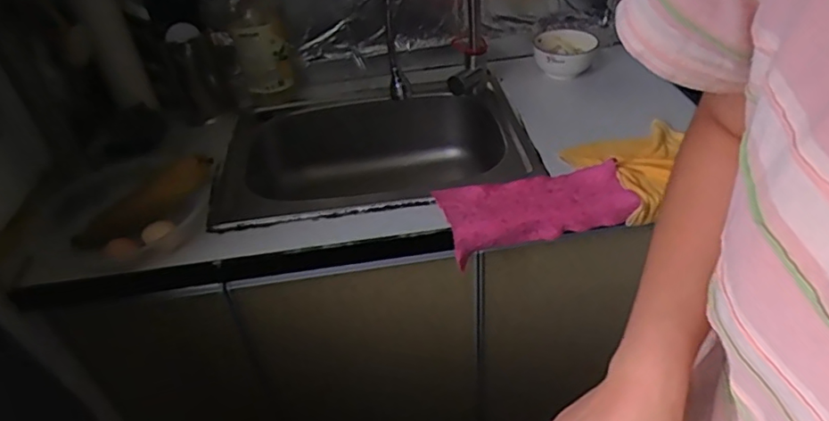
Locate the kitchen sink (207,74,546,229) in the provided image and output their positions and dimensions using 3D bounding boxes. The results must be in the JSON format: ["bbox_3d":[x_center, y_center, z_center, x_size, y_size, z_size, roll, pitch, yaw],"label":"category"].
[{"bbox_3d":[-0.072,-0.057,1.026,0.542,0.166,0.357,-6,39,-1],"label":"kitchen sink"}]

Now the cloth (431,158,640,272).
[{"bbox_3d":[0.182,-0.010,0.842,0.279,0.036,0.118,-13,61,-5],"label":"cloth"}]

